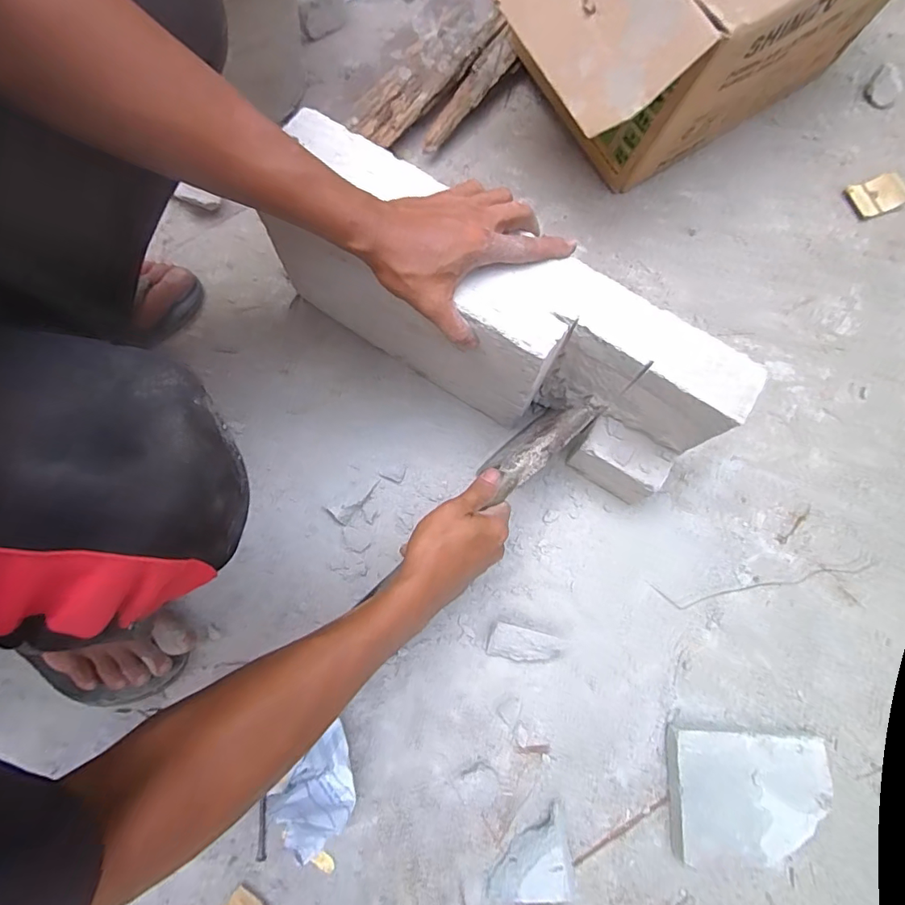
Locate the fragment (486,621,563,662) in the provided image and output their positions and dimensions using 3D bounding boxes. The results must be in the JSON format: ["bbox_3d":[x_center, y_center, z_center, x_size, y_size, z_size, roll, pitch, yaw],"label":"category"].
[{"bbox_3d":[0.074,0.202,0.522,0.076,0.038,0.038,13,76,2],"label":"fragment"}]

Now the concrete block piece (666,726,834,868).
[{"bbox_3d":[0.301,0.343,0.502,0.154,0.029,0.115,2,76,-1],"label":"concrete block piece"}]

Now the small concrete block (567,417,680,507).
[{"bbox_3d":[0.185,0.008,0.557,0.095,0.083,0.052,31,77,6],"label":"small concrete block"}]

